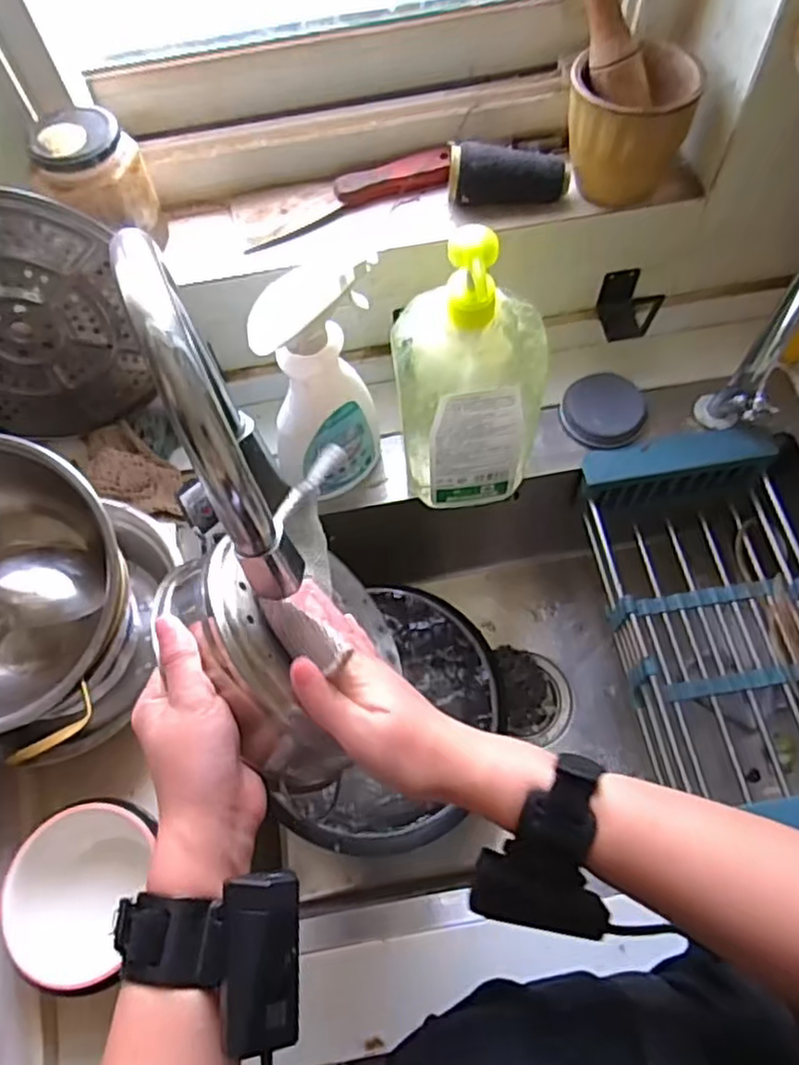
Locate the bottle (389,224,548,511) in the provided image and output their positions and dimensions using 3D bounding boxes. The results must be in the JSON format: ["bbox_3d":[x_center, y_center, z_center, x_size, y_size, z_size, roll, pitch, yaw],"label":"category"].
[{"bbox_3d":[0.055,-0.119,0.575,0.112,0.271,0.071,-9,65,-1],"label":"bottle"}]

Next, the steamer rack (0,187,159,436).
[{"bbox_3d":[-0.348,-0.178,0.631,0.212,0.243,0.013,-8,54,-10],"label":"steamer rack"}]

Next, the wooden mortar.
[{"bbox_3d":[0.188,-0.339,0.593,0.096,0.088,0.084,13,66,9],"label":"wooden mortar"}]

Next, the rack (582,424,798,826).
[{"bbox_3d":[0.308,0.092,0.675,0.188,0.099,0.373,-10,65,-1],"label":"rack"}]

